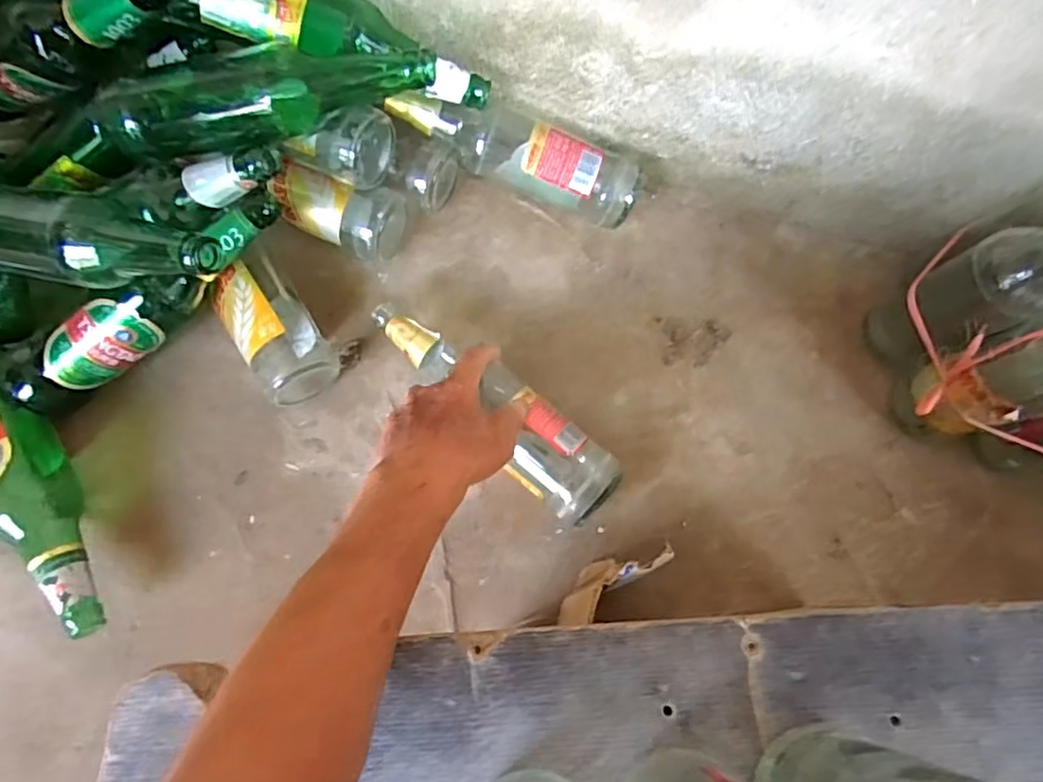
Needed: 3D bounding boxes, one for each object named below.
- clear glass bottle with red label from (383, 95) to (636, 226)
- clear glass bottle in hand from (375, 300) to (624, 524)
[{"bbox_3d":[-0.003,-0.235,0.603,0.234,0.080,0.072,19,103,-19],"label":"clear glass bottle with red label"},{"bbox_3d":[-0.030,0.011,0.561,0.261,0.064,0.066,40,75,11],"label":"clear glass bottle in hand"}]

